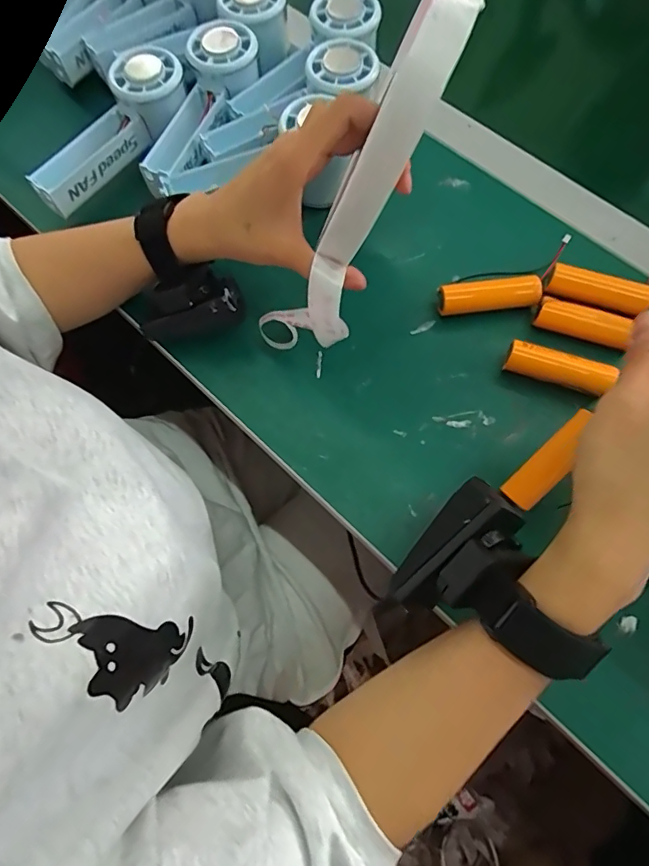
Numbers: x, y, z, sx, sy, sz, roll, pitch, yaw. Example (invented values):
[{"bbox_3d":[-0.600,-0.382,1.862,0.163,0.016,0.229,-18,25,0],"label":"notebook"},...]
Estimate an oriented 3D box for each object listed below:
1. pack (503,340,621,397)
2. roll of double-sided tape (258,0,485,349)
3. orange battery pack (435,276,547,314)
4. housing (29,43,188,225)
[{"bbox_3d":[0.162,-0.045,0.341,0.068,0.019,0.018,19,72,8],"label":"pack"},{"bbox_3d":[0.021,-0.122,0.250,0.045,0.204,0.029,42,40,14],"label":"roll of double-sided tape"},{"bbox_3d":[0.122,-0.102,0.362,0.073,0.019,0.020,-4,71,0],"label":"orange battery pack"},{"bbox_3d":[-0.170,-0.238,0.385,0.040,0.047,0.146,34,75,12],"label":"housing"}]

